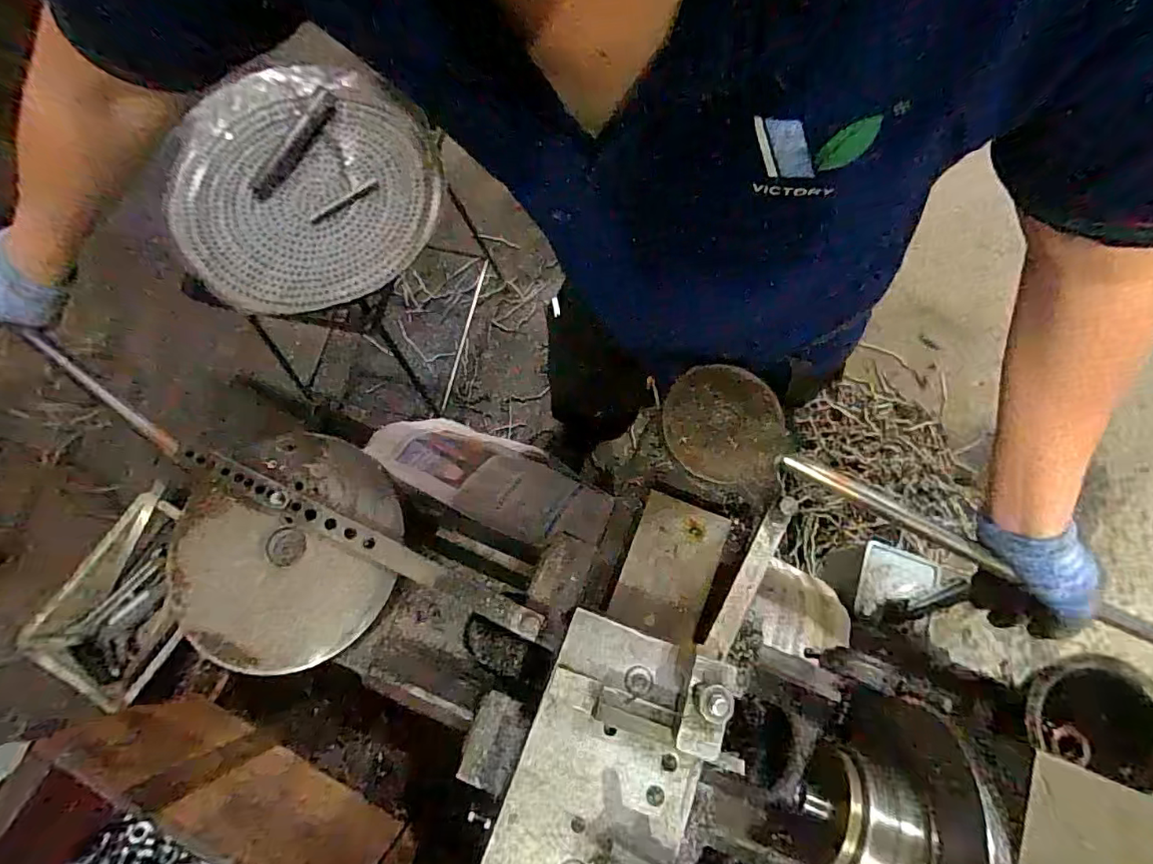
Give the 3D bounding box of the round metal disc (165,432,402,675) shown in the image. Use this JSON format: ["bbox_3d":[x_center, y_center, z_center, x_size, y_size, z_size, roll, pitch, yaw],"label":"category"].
[{"bbox_3d":[-0.236,0.093,0.429,0.175,0.013,0.181,0,74,1],"label":"round metal disc"}]

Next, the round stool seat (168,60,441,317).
[{"bbox_3d":[-0.382,-0.347,0.746,0.350,0.043,0.376,0,74,1],"label":"round stool seat"}]

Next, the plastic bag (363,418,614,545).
[{"bbox_3d":[-0.098,0.048,0.597,0.264,0.096,0.107,24,76,8],"label":"plastic bag"}]

